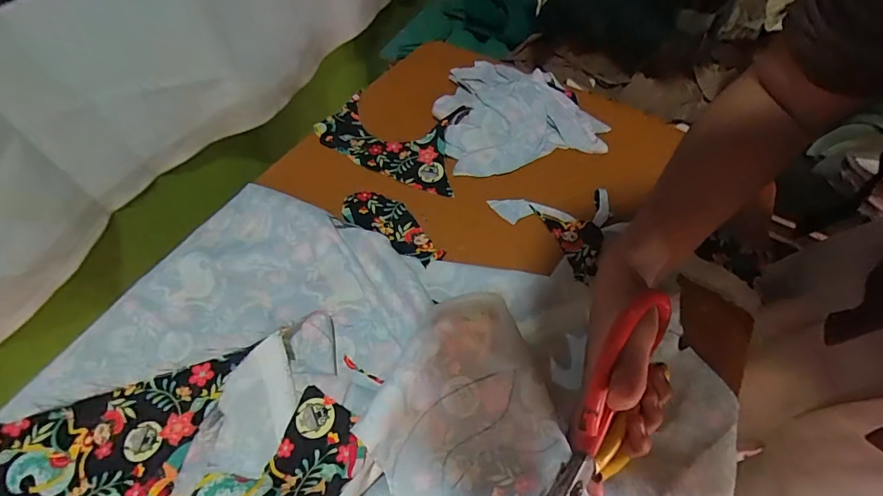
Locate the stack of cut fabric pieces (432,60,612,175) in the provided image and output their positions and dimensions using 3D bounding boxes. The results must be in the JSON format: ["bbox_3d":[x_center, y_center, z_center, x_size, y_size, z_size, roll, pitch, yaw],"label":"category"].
[{"bbox_3d":[0.083,-0.175,0.521,0.182,0.026,0.180,-13,59,-8],"label":"stack of cut fabric pieces"}]

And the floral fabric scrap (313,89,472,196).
[{"bbox_3d":[-0.061,-0.129,0.490,0.167,0.021,0.114,12,59,7],"label":"floral fabric scrap"}]

